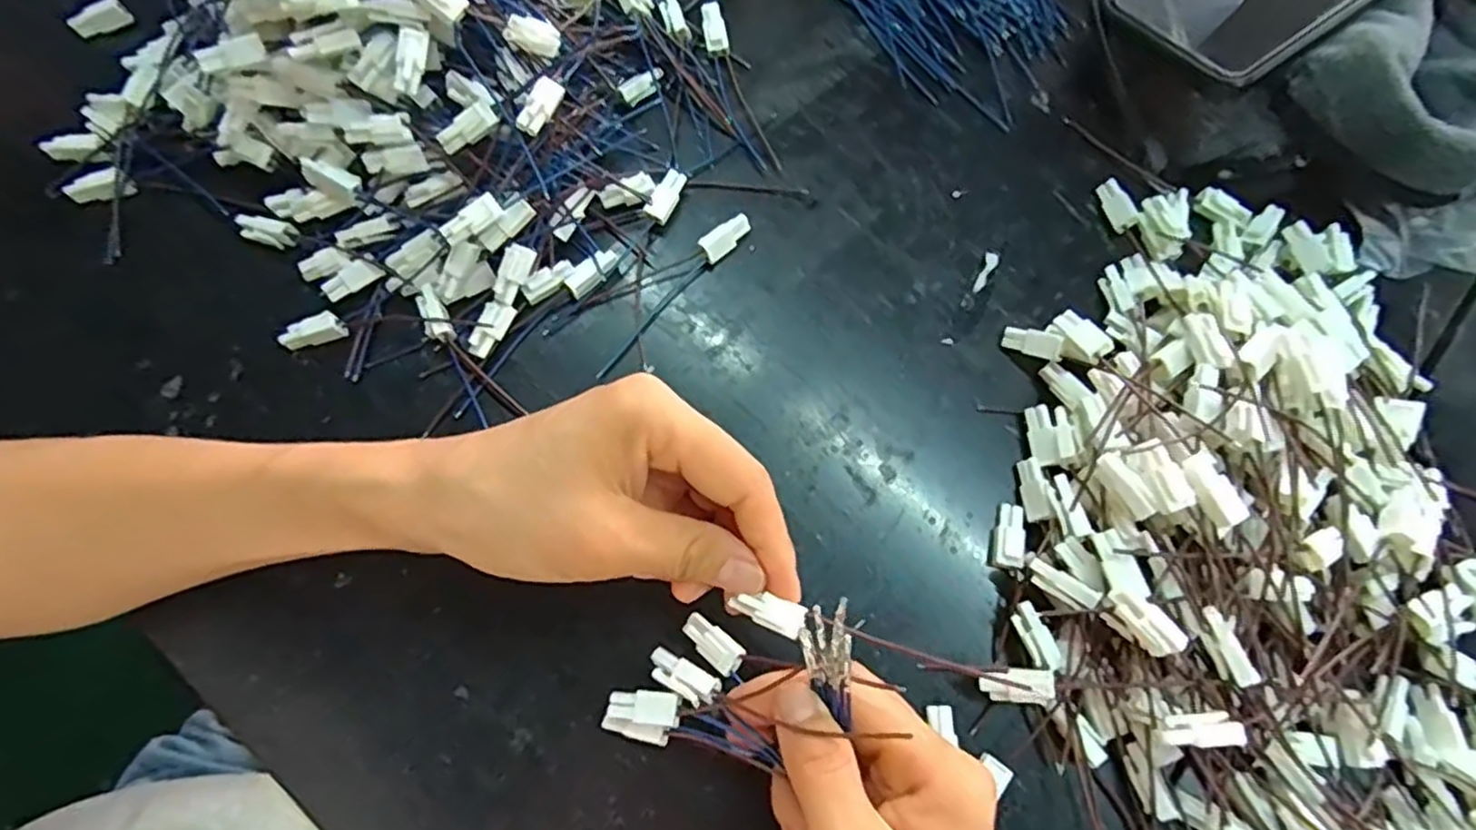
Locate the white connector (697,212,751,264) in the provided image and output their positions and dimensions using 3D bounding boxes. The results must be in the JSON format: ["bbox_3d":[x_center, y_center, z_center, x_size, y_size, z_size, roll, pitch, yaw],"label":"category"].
[{"bbox_3d":[-0.005,-0.079,0.326,0.026,0.011,0.011,-39,77,-12],"label":"white connector"}]

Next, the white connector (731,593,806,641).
[{"bbox_3d":[0.009,0.064,0.236,0.025,0.004,0.011,14,73,11],"label":"white connector"}]

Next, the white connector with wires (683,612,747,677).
[{"bbox_3d":[-0.009,0.083,0.265,0.025,0.004,0.012,38,75,26],"label":"white connector with wires"}]

